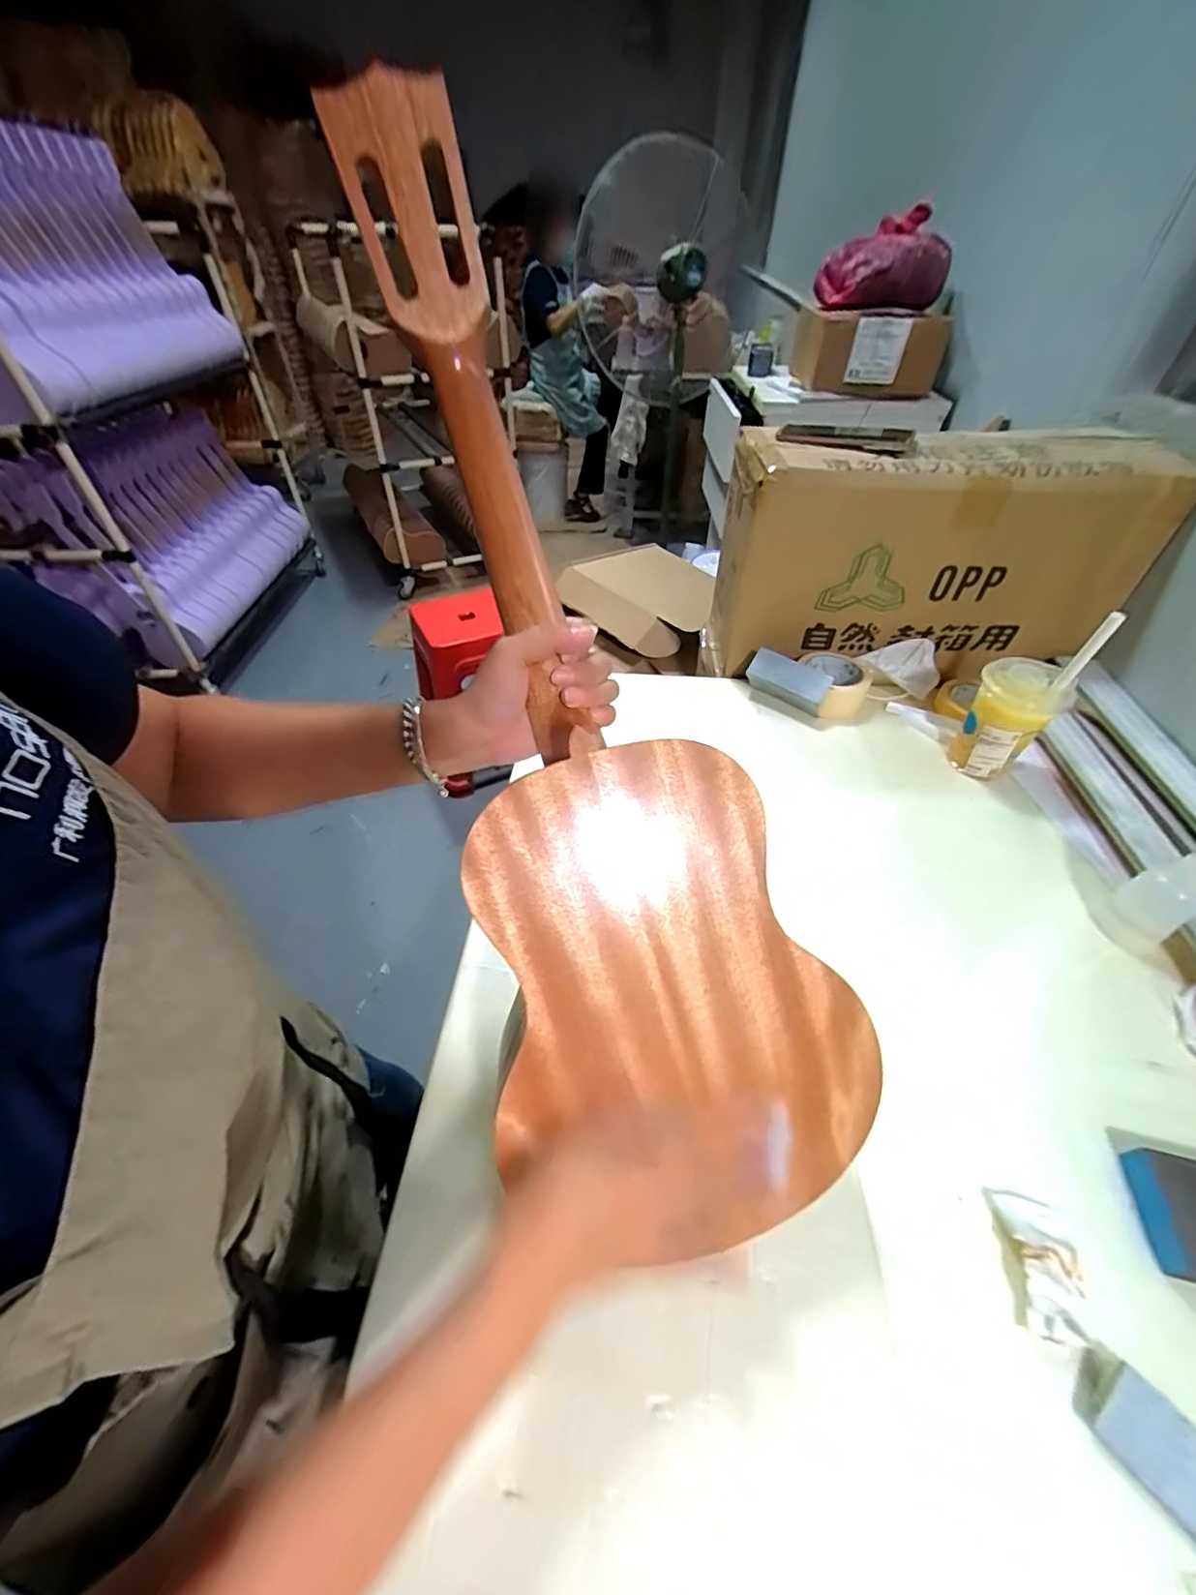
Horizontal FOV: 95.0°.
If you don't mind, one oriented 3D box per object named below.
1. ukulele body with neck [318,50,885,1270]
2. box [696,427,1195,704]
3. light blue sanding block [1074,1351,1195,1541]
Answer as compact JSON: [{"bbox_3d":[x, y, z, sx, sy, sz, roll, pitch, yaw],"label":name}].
[{"bbox_3d":[-0.018,-0.042,0.305,0.211,0.627,0.077,-21,1,-17],"label":"ukulele body with neck"},{"bbox_3d":[0.432,-0.316,0.755,0.498,0.287,0.207,2,46,1],"label":"box"},{"bbox_3d":[0.311,0.358,0.298,0.041,0.019,0.079,-31,49,-26],"label":"light blue sanding block"}]

